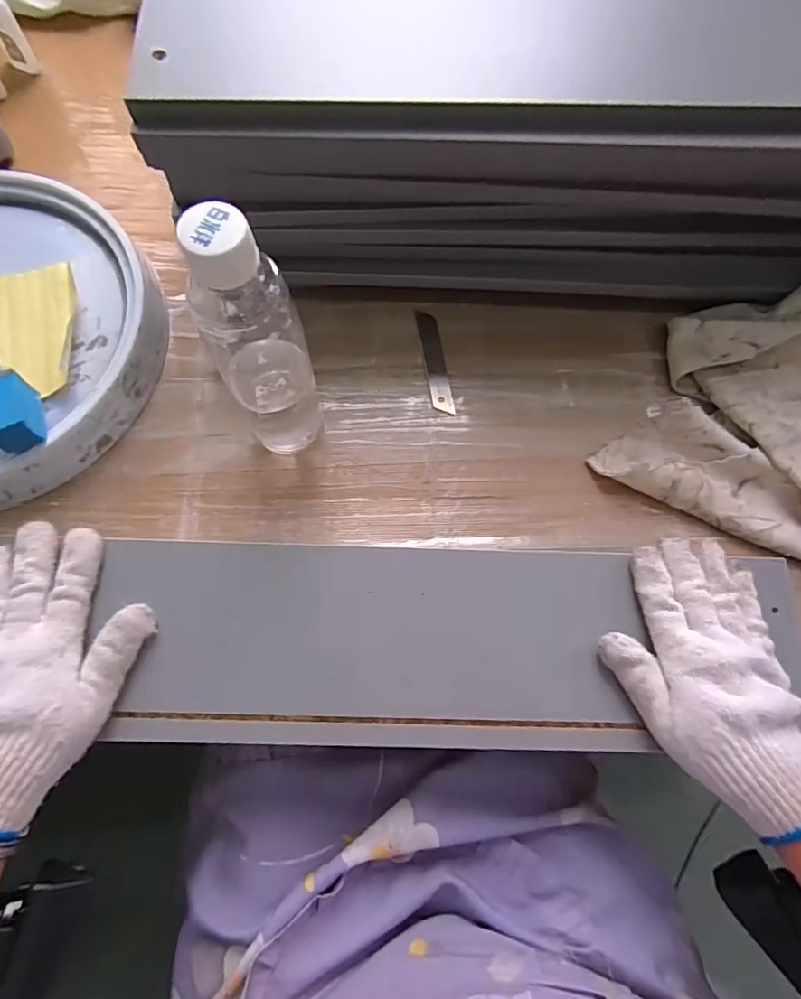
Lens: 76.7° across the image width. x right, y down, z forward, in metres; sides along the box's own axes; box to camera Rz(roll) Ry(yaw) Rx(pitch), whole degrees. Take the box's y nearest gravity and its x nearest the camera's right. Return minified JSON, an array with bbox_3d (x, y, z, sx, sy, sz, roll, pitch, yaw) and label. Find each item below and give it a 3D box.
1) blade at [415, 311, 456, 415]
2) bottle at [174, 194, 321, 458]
[{"bbox_3d":[0.029,-0.116,0.422,0.018,0.005,0.098,-4,73,-11],"label":"blade"},{"bbox_3d":[-0.083,-0.082,0.310,0.056,0.192,0.045,-17,72,-7],"label":"bottle"}]

